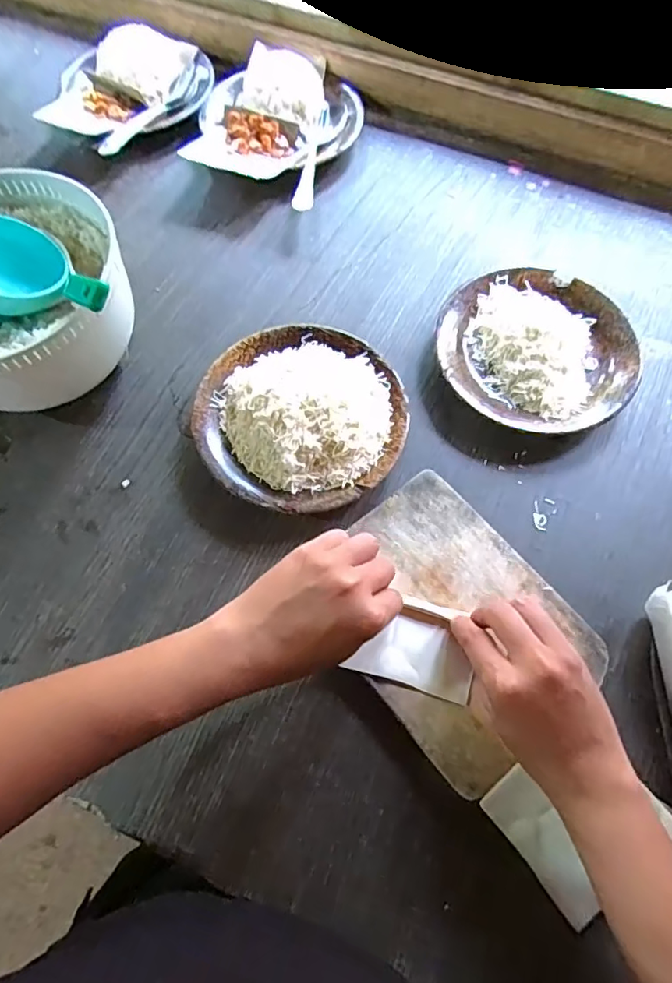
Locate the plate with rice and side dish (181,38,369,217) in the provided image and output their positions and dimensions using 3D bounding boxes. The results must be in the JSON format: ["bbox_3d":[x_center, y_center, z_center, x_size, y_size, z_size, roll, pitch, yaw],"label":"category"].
[{"bbox_3d":[-0.072,-0.430,0.634,0.178,0.044,0.219,20,69,9],"label":"plate with rice and side dish"}]

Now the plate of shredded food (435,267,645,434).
[{"bbox_3d":[0.191,-0.137,0.515,0.181,0.037,0.174,0,67,1],"label":"plate of shredded food"}]

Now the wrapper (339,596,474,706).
[{"bbox_3d":[0.062,0.116,0.410,0.087,0.009,0.063,15,68,7],"label":"wrapper"}]

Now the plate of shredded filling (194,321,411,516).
[{"bbox_3d":[-0.030,-0.071,0.479,0.177,0.052,0.183,0,67,1],"label":"plate of shredded filling"}]

